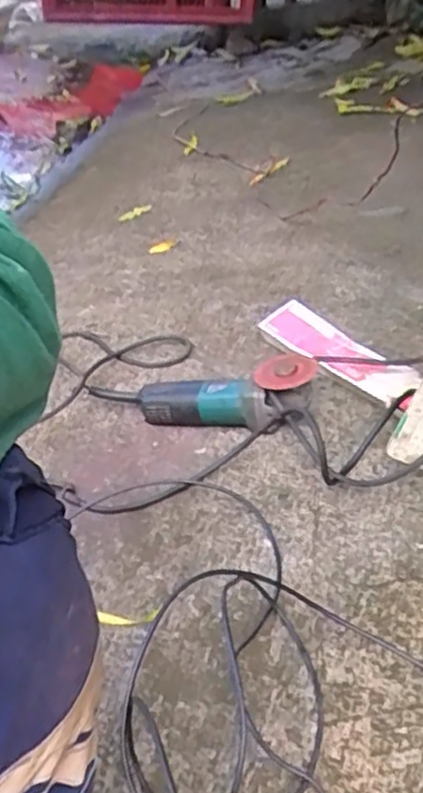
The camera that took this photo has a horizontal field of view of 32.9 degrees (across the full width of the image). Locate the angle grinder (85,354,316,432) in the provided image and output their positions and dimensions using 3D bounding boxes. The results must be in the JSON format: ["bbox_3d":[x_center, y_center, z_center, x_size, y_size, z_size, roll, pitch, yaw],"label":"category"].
[{"bbox_3d":[-0.020,0.001,1.036,0.361,0.076,0.082,-5,32,28],"label":"angle grinder"}]

